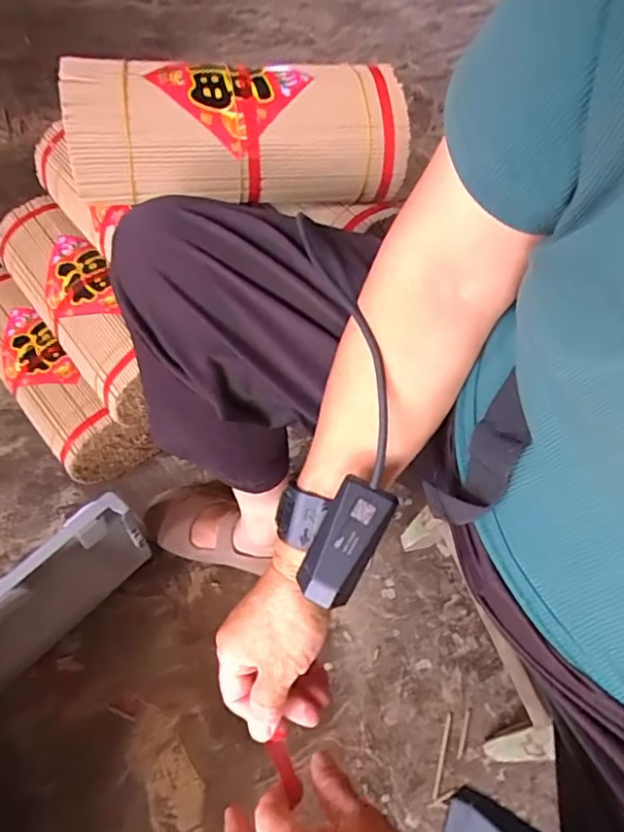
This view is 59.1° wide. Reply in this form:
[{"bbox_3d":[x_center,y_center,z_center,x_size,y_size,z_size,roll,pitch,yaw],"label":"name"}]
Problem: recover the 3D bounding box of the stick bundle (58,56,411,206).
[{"bbox_3d":[-0.069,-0.283,0.549,0.319,0.098,0.117,-7,59,-10],"label":"stick bundle"}]

